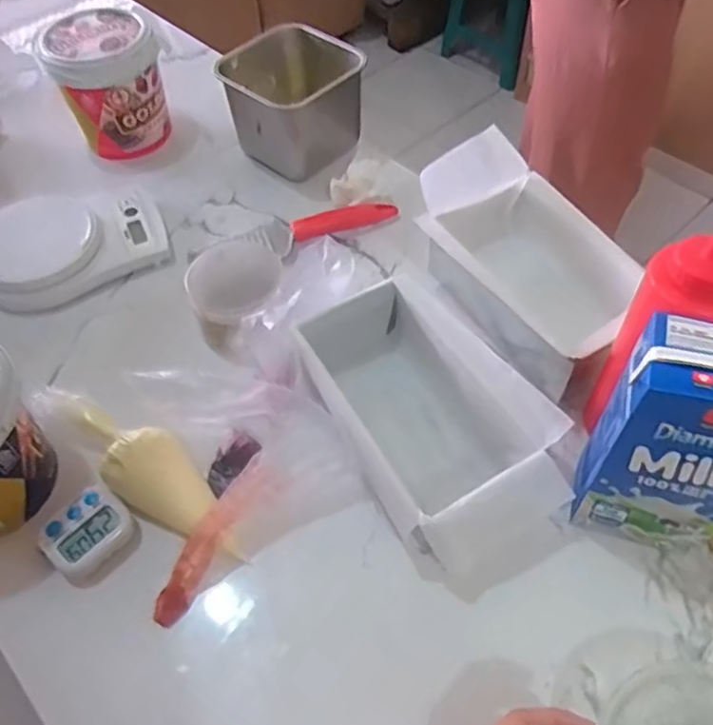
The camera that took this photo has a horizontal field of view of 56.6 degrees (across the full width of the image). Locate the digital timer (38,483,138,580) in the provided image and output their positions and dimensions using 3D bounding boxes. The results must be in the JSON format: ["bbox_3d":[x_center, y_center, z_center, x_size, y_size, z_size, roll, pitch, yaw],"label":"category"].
[{"bbox_3d":[-0.211,0.132,0.518,0.051,0.021,0.064,35,63,24],"label":"digital timer"}]

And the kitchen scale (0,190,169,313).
[{"bbox_3d":[-0.303,-0.128,0.697,0.186,0.049,0.124,-29,58,-18],"label":"kitchen scale"}]

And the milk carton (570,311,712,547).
[{"bbox_3d":[0.211,0.055,0.435,0.103,0.181,0.061,18,57,15],"label":"milk carton"}]

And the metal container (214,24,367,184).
[{"bbox_3d":[-0.072,-0.297,0.759,0.139,0.107,0.122,-32,59,-19],"label":"metal container"}]

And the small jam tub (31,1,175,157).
[{"bbox_3d":[-0.286,-0.318,0.784,0.125,0.138,0.104,-21,56,-13],"label":"small jam tub"}]

